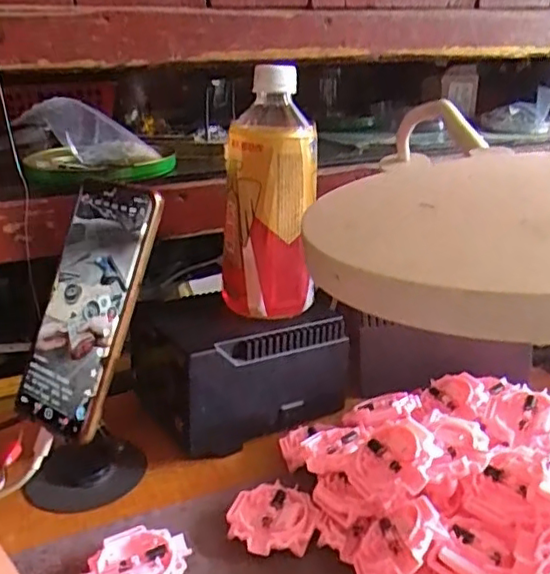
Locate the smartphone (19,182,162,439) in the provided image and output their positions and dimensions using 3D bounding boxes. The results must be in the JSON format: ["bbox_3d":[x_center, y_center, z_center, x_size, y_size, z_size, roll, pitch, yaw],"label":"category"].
[{"bbox_3d":[-0.124,0.012,0.402,0.073,0.163,0.012,15,-3,34],"label":"smartphone"}]

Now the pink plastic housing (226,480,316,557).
[{"bbox_3d":[-0.002,0.143,0.376,0.052,0.014,0.049,-1,22,0],"label":"pink plastic housing"}]

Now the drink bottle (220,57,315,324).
[{"bbox_3d":[-0.005,-0.069,0.465,0.069,0.173,0.057,-2,22,-3],"label":"drink bottle"}]

